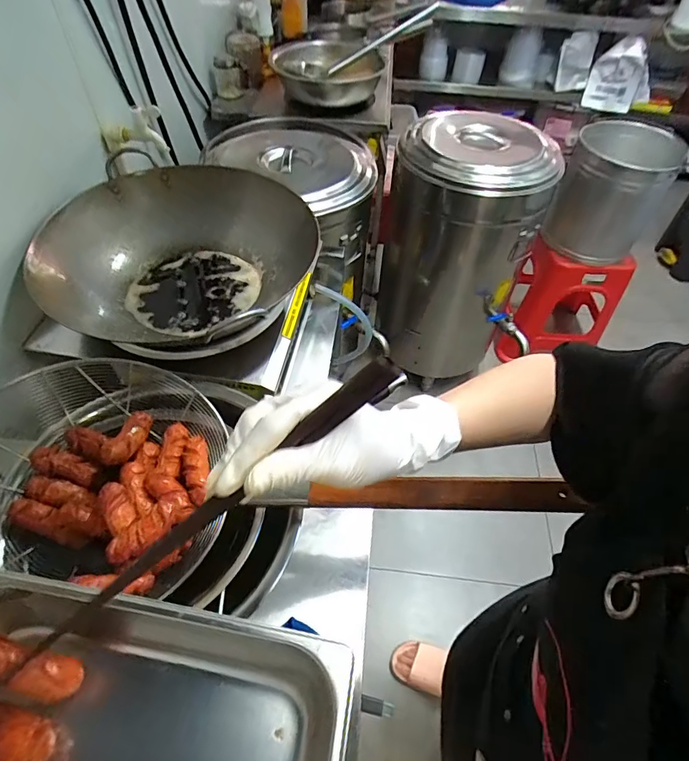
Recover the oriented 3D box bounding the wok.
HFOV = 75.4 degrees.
[{"bbox_3d":[-0.303,-0.211,0.787,0.367,0.139,0.393,27,56,17],"label":"wok"}]

